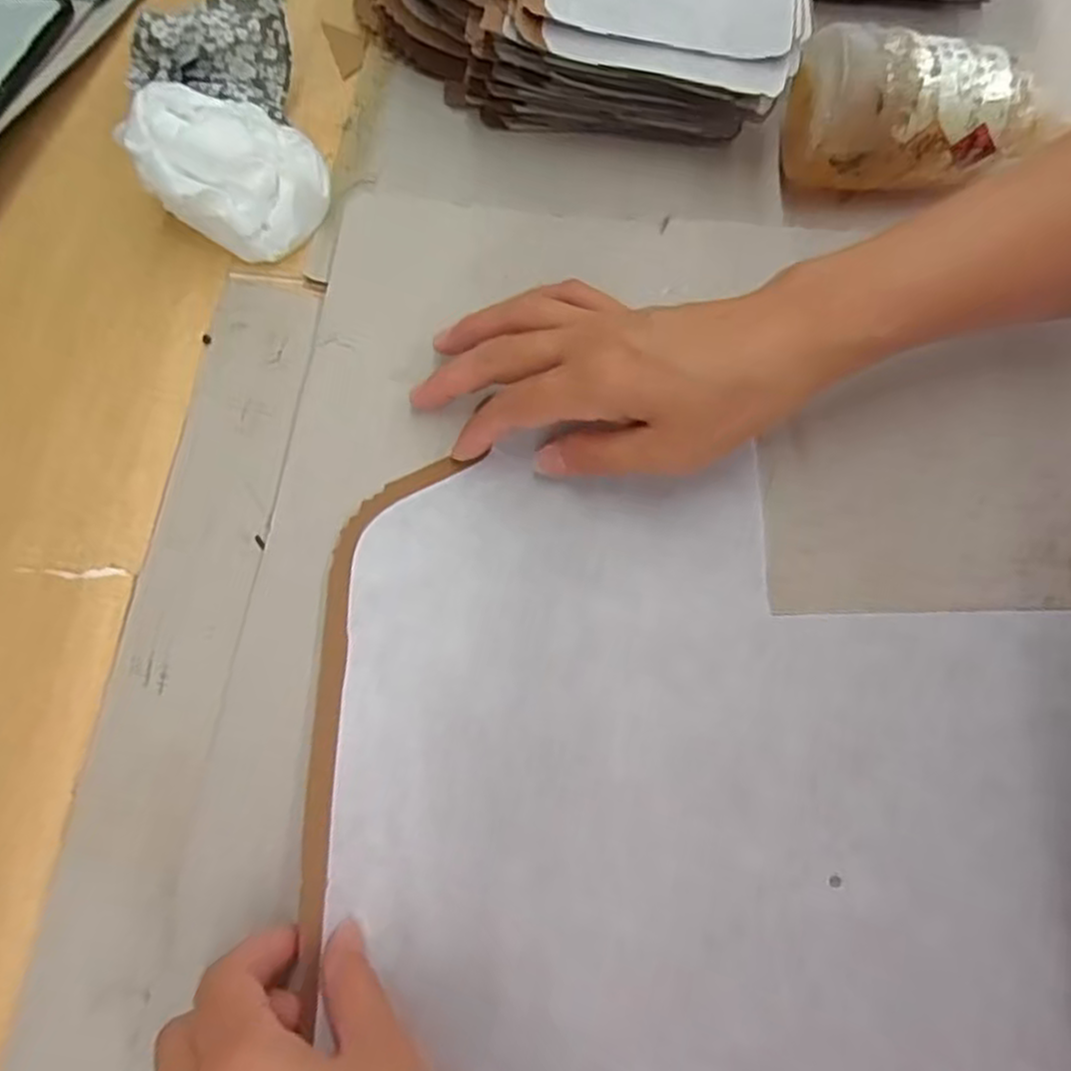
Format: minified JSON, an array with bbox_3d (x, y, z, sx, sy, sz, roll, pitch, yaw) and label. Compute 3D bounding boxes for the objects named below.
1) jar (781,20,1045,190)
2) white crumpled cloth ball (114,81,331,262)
[{"bbox_3d":[0.179,-0.198,0.351,0.107,0.056,0.059,2,73,2],"label":"jar"},{"bbox_3d":[-0.146,-0.179,0.364,0.081,0.061,0.067,-34,75,-9],"label":"white crumpled cloth ball"}]

